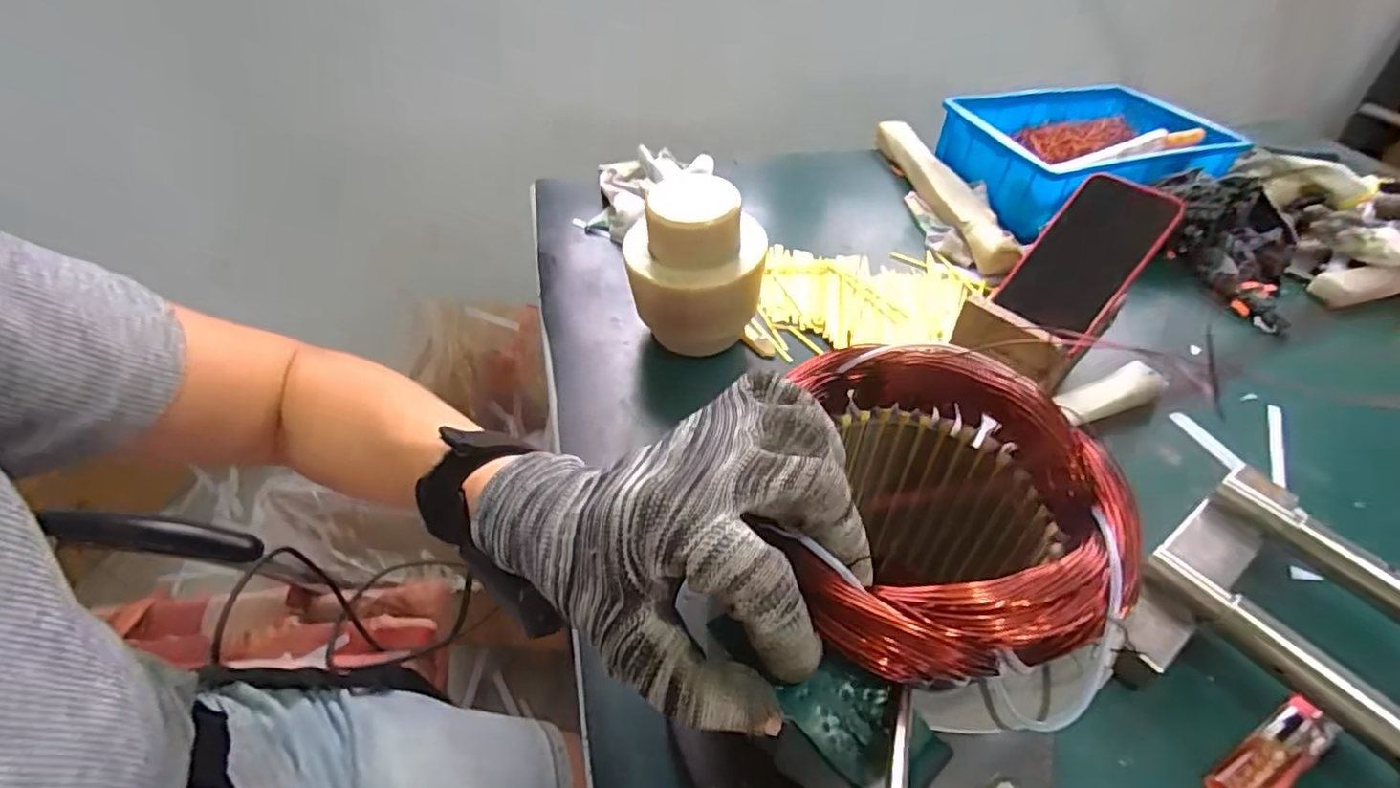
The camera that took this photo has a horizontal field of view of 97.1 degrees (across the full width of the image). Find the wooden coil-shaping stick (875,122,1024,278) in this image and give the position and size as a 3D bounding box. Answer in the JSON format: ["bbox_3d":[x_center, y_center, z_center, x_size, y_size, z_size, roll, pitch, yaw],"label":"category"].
[{"bbox_3d":[0.278,-0.243,0.722,0.041,0.032,0.321,-6,45,-9],"label":"wooden coil-shaping stick"}]

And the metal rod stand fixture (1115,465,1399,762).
[{"bbox_3d":[0.347,0.141,0.334,0.194,0.042,0.187,-23,50,-24],"label":"metal rod stand fixture"}]

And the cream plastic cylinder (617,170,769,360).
[{"bbox_3d":[-0.005,-0.097,0.495,0.106,0.133,0.085,9,44,6],"label":"cream plastic cylinder"}]

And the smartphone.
[{"bbox_3d":[0.343,-0.121,0.552,0.085,0.140,0.011,37,24,14],"label":"smartphone"}]

